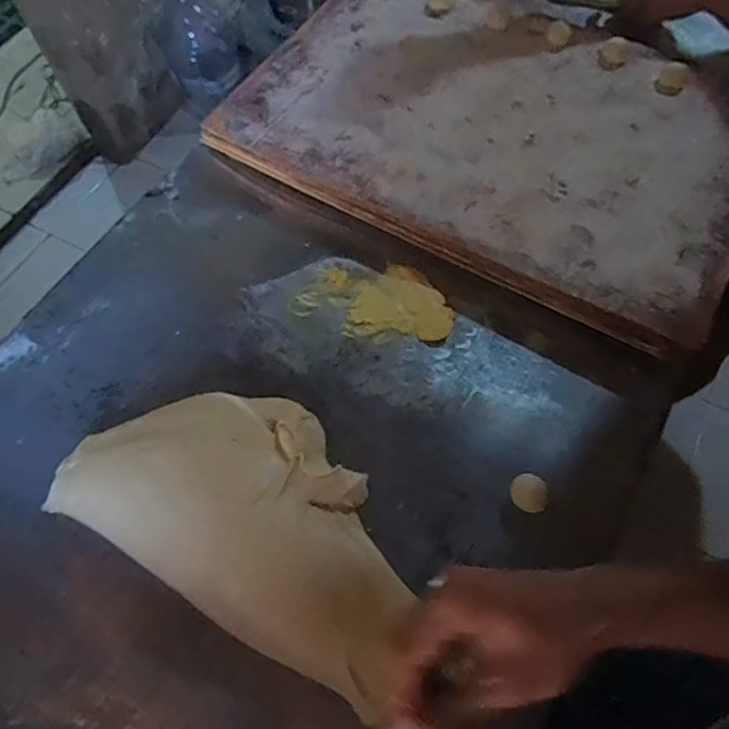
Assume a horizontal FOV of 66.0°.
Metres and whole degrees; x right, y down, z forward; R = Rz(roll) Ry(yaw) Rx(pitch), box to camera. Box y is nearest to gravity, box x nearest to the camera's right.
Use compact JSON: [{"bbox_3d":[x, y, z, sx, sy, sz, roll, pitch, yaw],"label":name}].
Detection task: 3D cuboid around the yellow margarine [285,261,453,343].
[{"bbox_3d":[0.009,-0.066,0.596,0.161,0.010,0.092,-4,63,-1],"label":"yellow margarine"}]

